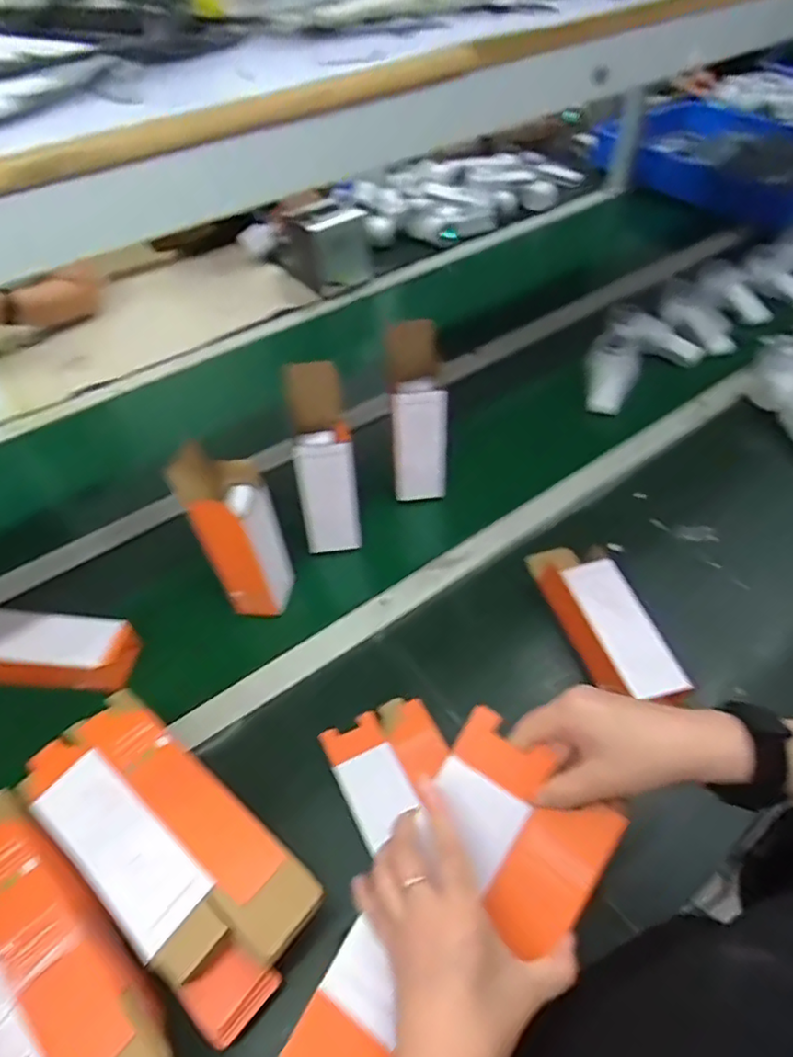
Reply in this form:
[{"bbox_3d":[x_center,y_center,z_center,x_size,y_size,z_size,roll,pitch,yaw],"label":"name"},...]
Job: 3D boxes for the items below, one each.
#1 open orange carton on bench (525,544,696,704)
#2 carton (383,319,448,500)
[{"bbox_3d":[0.240,0.103,0.697,0.080,0.068,0.231,-15,51,-7],"label":"open orange carton on bench"},{"bbox_3d":[0.027,-0.157,0.824,0.074,0.240,0.081,-8,38,-3],"label":"carton"}]

